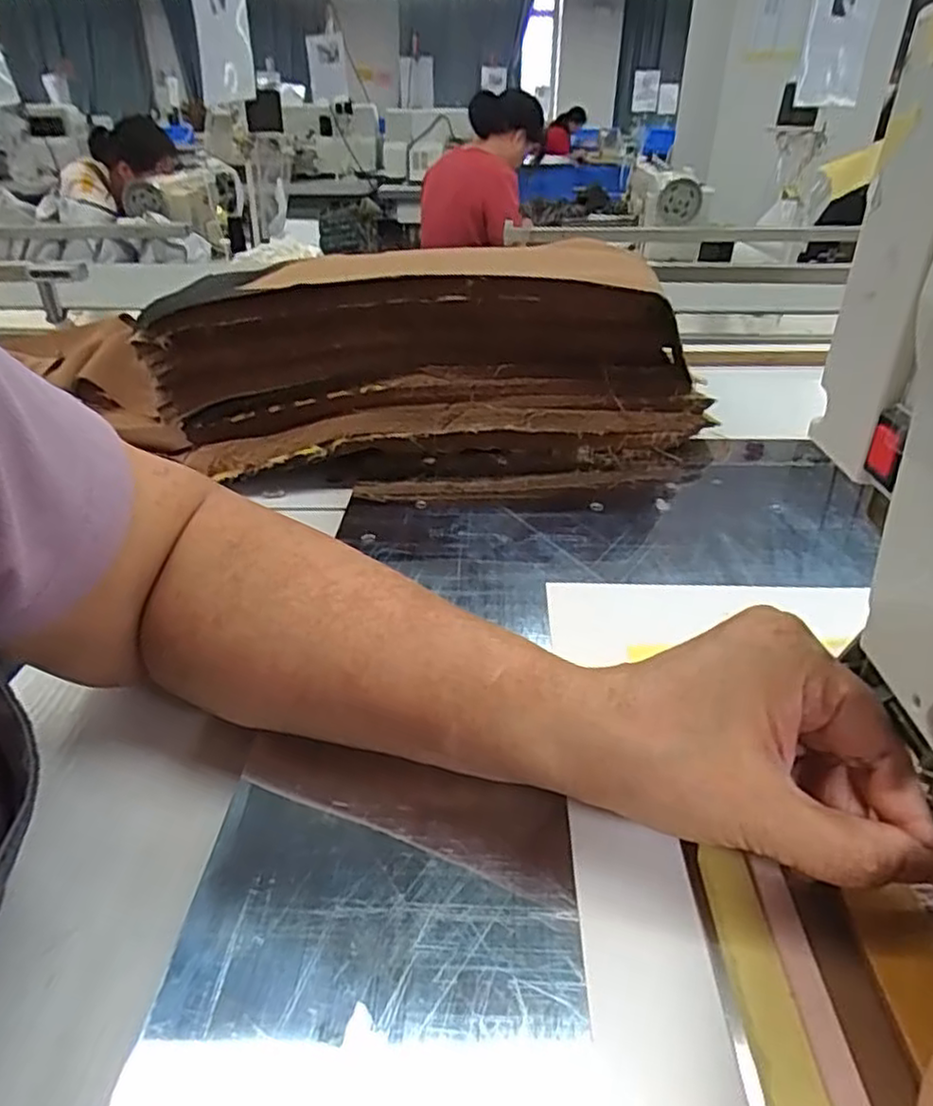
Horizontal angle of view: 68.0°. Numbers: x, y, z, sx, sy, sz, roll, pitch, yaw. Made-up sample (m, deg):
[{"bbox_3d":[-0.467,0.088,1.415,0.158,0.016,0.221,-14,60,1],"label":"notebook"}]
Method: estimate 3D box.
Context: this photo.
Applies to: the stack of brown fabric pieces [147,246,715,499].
[{"bbox_3d":[-0.028,-0.125,0.541,0.429,0.157,0.072,1,32,-1],"label":"stack of brown fabric pieces"}]

